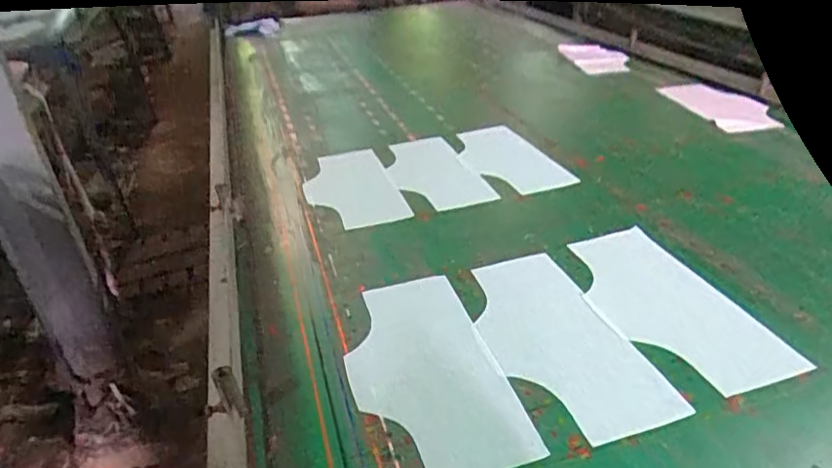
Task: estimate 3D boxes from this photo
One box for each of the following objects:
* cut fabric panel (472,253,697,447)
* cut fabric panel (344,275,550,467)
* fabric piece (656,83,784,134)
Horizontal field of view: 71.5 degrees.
[{"bbox_3d":[0.165,0.122,0.724,0.155,0.011,0.340,-12,29,-10],"label":"cut fabric panel"},{"bbox_3d":[0.006,0.155,0.691,0.165,0.011,0.328,-13,32,-11],"label":"cut fabric panel"},{"bbox_3d":[0.737,-0.321,1.420,0.164,0.012,0.376,-6,30,-6],"label":"fabric piece"}]

